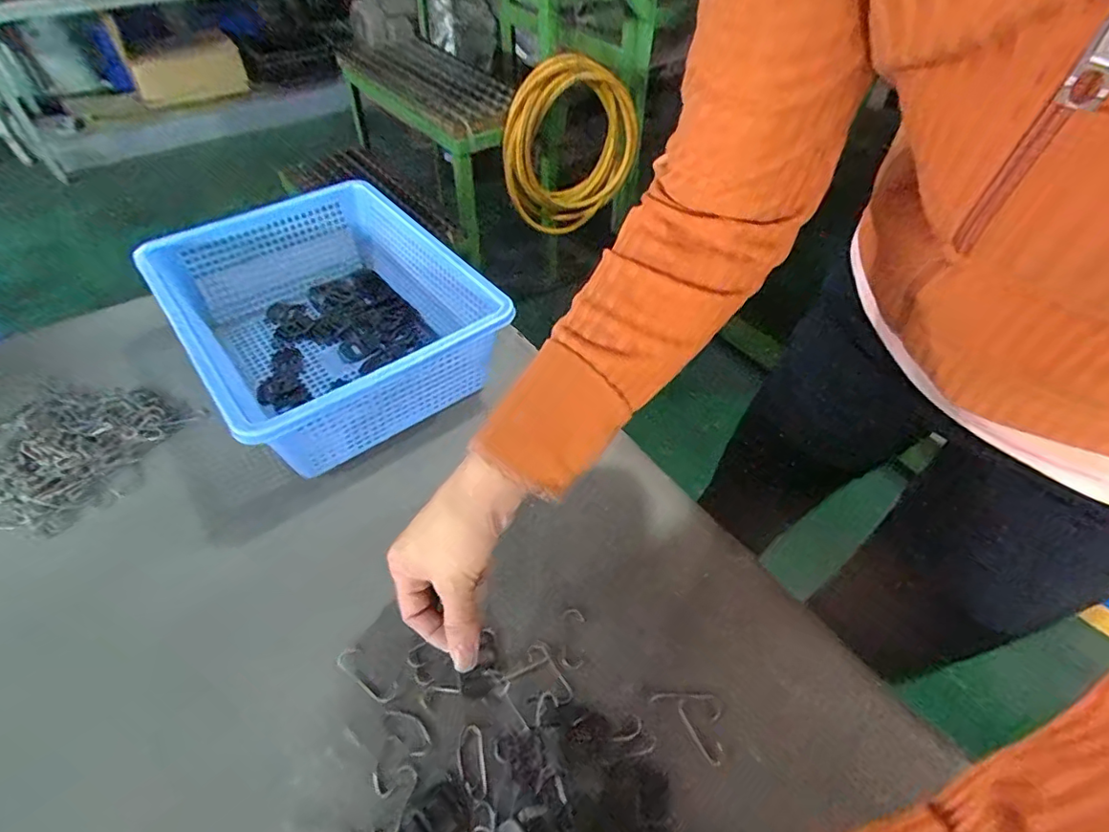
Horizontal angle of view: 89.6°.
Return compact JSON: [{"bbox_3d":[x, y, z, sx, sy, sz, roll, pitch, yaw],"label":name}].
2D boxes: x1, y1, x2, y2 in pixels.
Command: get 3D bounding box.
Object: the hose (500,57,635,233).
[{"bbox_3d":[0.039,-0.644,1.369,0.364,0.387,0.090,-27,55,-22],"label":"hose"}]

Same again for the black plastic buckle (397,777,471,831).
[{"bbox_3d":[-0.070,0.232,0.321,0.039,0.004,0.031,-29,56,-24],"label":"black plastic buckle"}]

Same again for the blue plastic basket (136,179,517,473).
[{"bbox_3d":[-0.212,-0.096,0.534,0.233,0.099,0.293,-31,57,-25],"label":"blue plastic basket"}]

